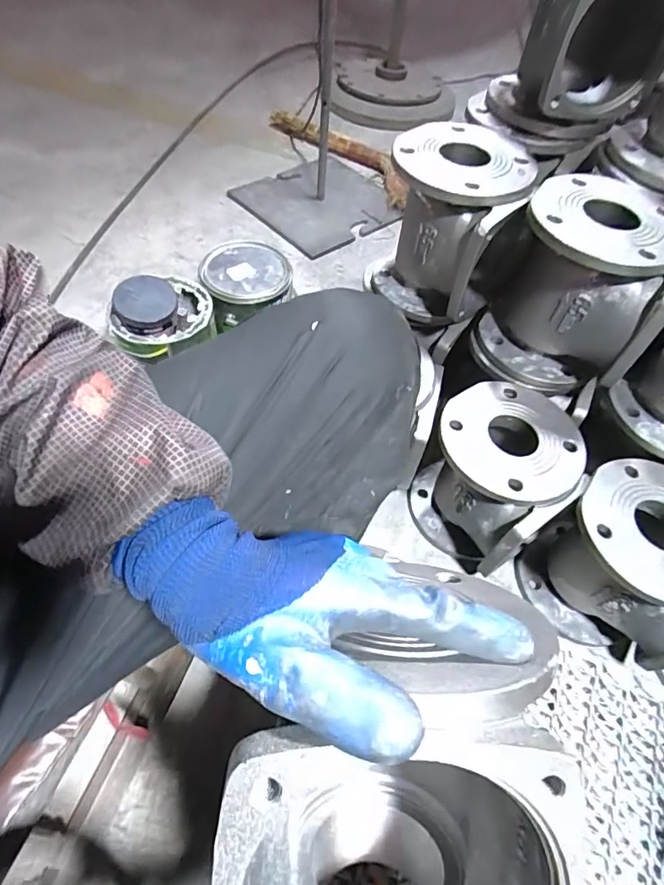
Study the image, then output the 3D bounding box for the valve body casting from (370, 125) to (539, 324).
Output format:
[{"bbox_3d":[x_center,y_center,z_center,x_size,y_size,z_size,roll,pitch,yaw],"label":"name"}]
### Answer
[{"bbox_3d":[0.154,-0.284,0.654,0.170,0.193,0.171,25,56,13],"label":"valve body casting"}]

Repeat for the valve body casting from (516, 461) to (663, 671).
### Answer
[{"bbox_3d":[0.369,0.150,0.613,0.176,0.190,0.163,33,58,17],"label":"valve body casting"}]

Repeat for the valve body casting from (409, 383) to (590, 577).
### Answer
[{"bbox_3d":[0.223,0.047,0.670,0.170,0.185,0.177,2,54,-3],"label":"valve body casting"}]

